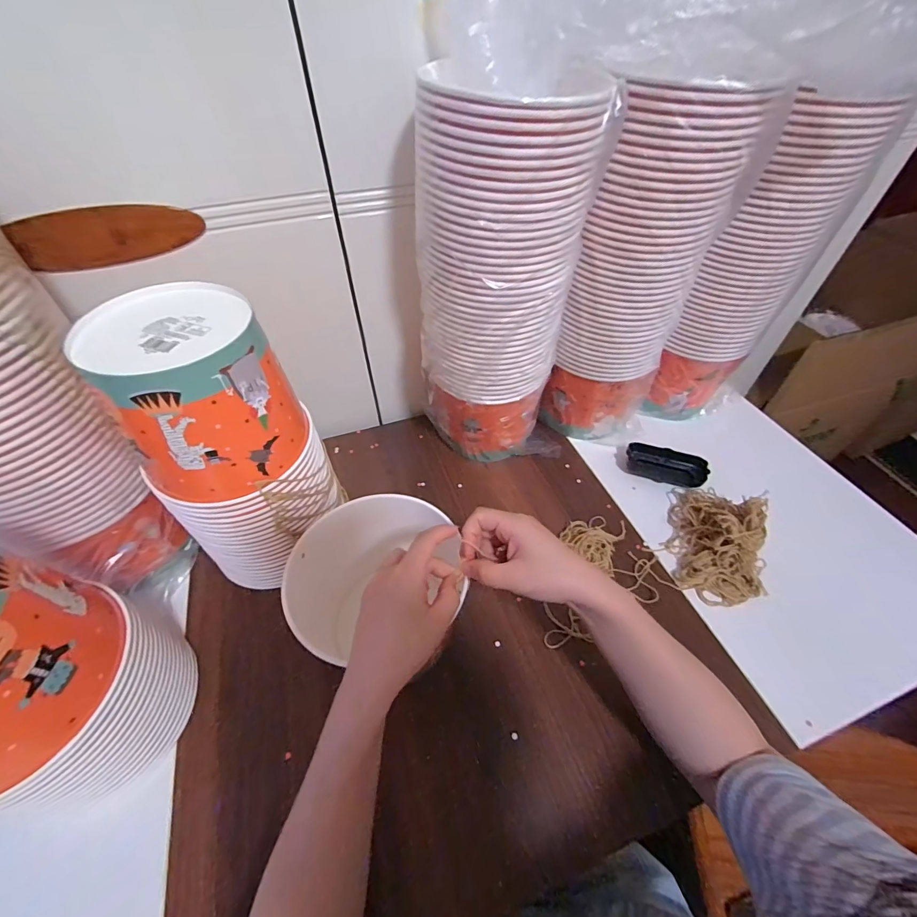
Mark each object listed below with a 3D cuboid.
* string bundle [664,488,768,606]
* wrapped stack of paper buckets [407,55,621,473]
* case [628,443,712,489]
[{"bbox_3d":[0.322,0.090,0.514,0.097,0.073,0.161,4,50,4],"label":"string bundle"},{"bbox_3d":[0.049,-0.164,0.502,0.157,0.443,0.147,25,54,20],"label":"wrapped stack of paper buckets"},{"bbox_3d":[0.307,0.008,0.610,0.108,0.029,0.053,19,52,16],"label":"case"}]

